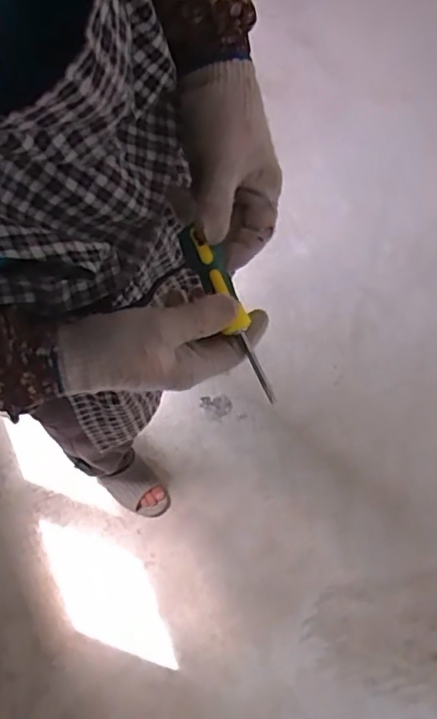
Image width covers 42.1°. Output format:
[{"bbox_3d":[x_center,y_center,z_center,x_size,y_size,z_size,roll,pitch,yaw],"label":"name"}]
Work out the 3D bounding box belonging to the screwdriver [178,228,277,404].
[{"bbox_3d":[0.010,-0.036,0.444,0.021,0.017,0.151,-27,89,-12],"label":"screwdriver"}]

